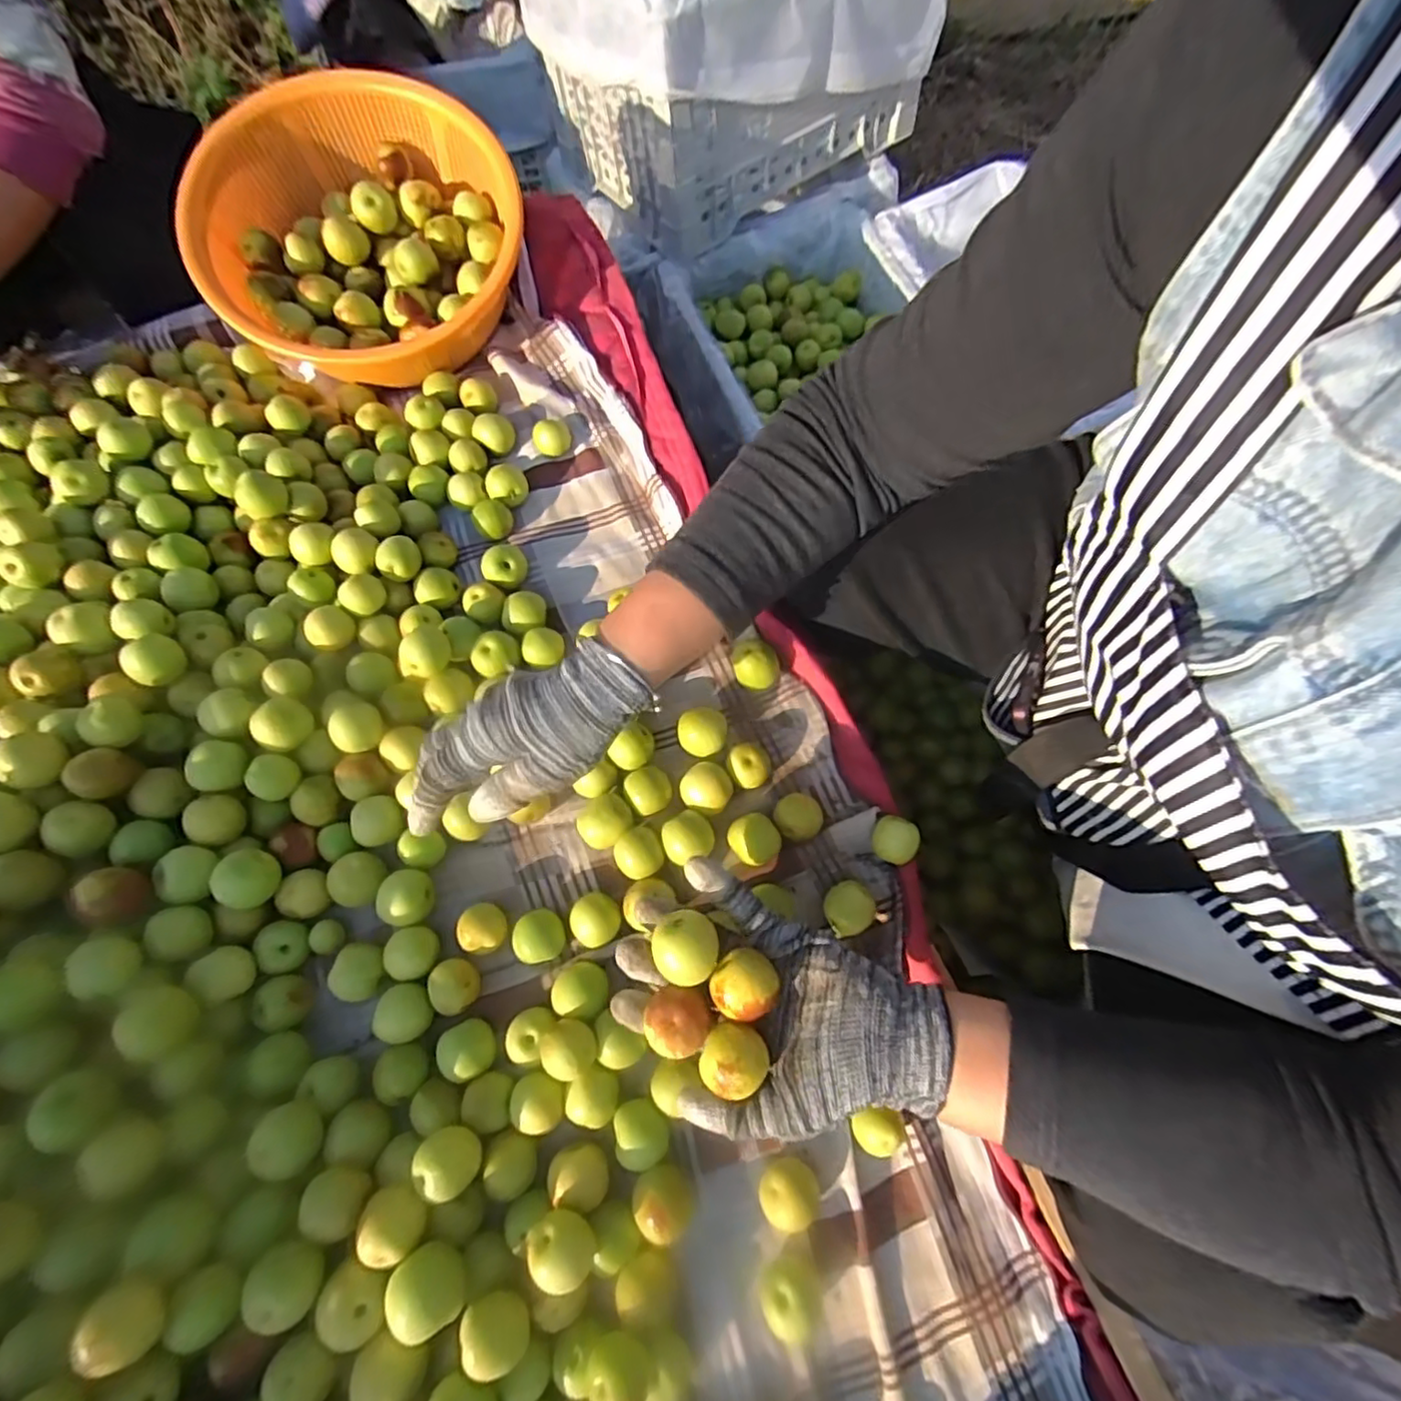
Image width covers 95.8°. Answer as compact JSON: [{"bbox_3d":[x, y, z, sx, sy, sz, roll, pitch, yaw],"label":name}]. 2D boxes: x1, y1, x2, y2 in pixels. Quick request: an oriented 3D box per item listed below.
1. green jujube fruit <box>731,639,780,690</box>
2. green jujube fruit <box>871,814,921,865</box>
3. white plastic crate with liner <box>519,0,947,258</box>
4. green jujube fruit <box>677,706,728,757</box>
[{"bbox_3d":[0.040,-0.025,0.461,0.033,0.035,0.029,2,68,3],"label":"green jujube fruit"},{"bbox_3d":[0.128,0.093,0.422,0.029,0.024,0.029,-1,68,2],"label":"green jujube fruit"},{"bbox_3d":[0.035,-0.825,0.785,0.432,0.246,0.331,-39,72,-13],"label":"white plastic crate with liner"},{"bbox_3d":[0.001,0.024,0.445,0.033,0.025,0.032,-1,68,2],"label":"green jujube fruit"}]

